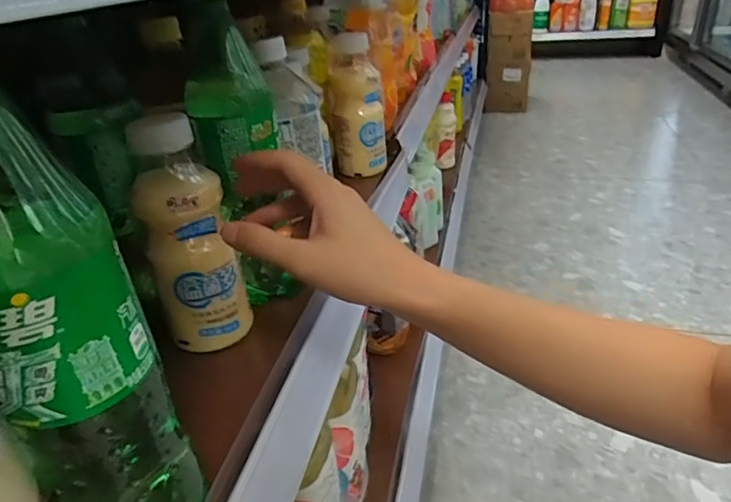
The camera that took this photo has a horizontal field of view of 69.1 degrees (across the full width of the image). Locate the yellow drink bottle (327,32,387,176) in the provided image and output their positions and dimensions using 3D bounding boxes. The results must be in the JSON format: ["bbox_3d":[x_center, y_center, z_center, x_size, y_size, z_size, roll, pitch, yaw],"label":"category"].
[{"bbox_3d":[-0.011,-0.183,0.661,0.065,0.157,0.076,-3,29,1],"label":"yellow drink bottle"}]

